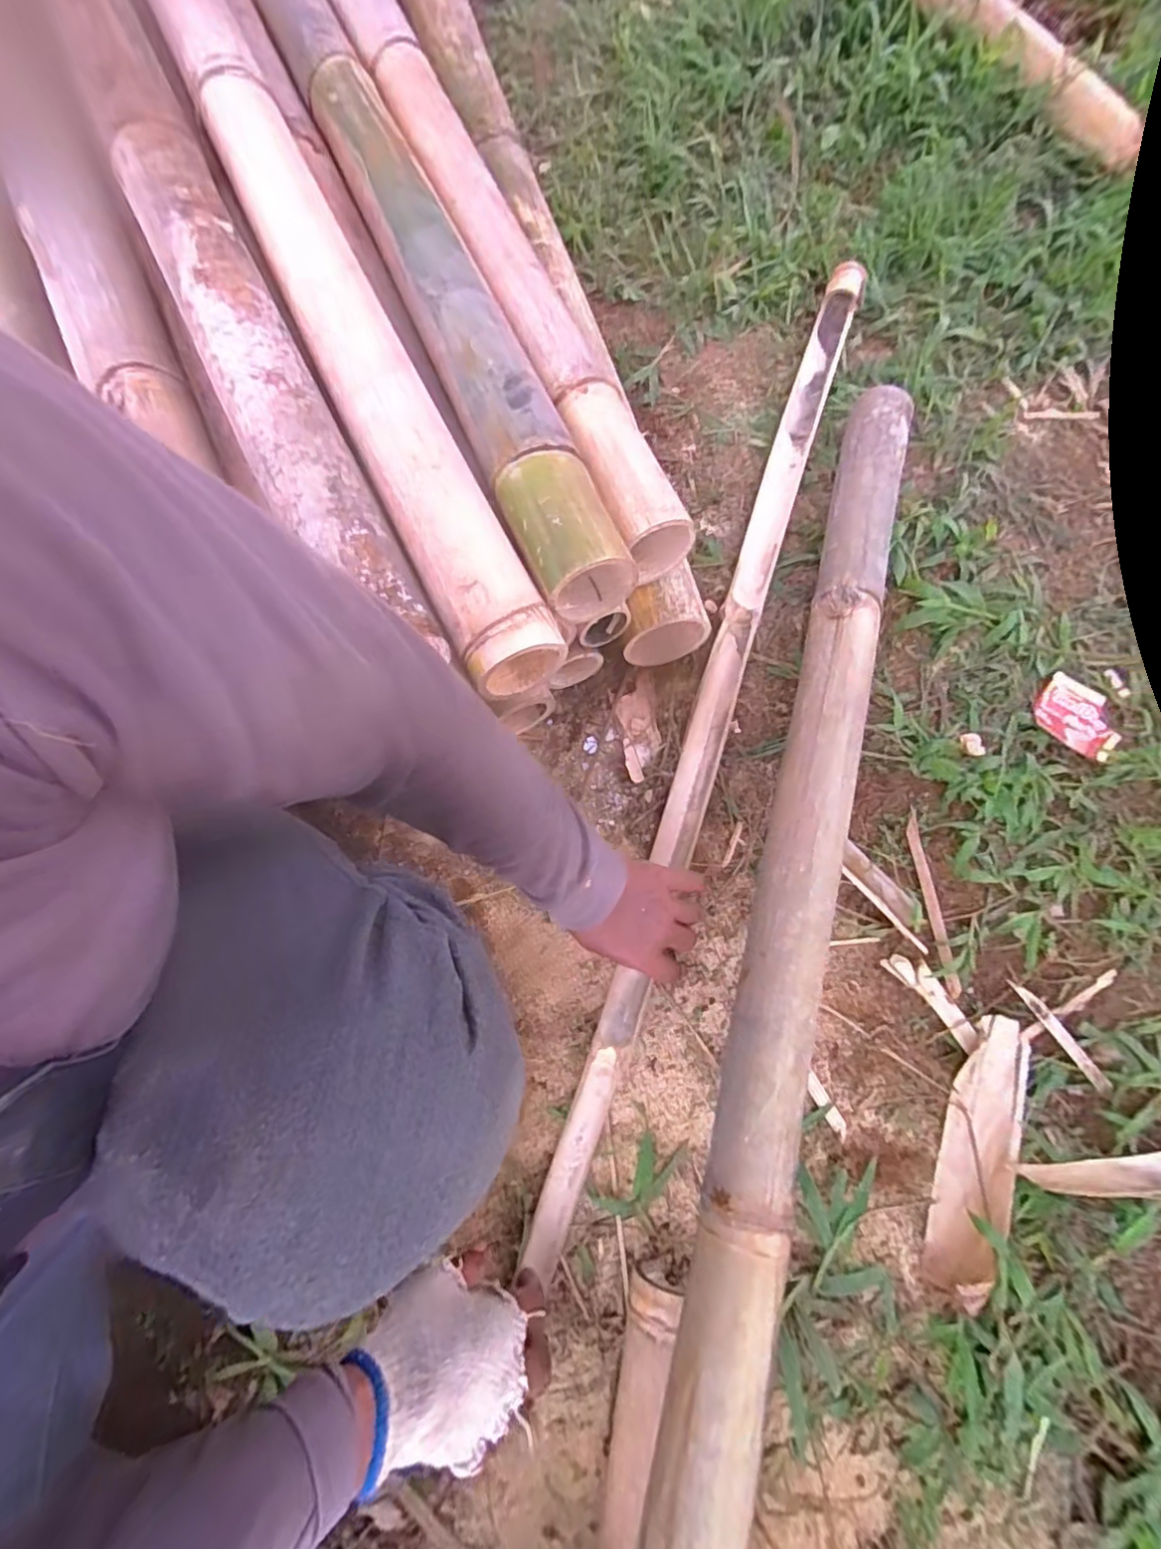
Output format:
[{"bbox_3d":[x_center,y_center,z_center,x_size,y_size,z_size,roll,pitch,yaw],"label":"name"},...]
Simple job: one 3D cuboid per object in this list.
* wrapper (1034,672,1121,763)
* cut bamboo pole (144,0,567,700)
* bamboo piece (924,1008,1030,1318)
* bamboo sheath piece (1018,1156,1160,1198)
[{"bbox_3d":[0.532,-0.062,0.641,0.085,0.005,0.072,38,77,7],"label":"wrapper"},{"bbox_3d":[-0.266,-0.512,0.559,0.075,0.071,1.004,-25,78,-8],"label":"cut bamboo pole"},{"bbox_3d":[0.351,0.325,0.521,0.053,0.034,0.229,27,76,5],"label":"bamboo piece"},{"bbox_3d":[0.474,0.343,0.516,0.196,0.038,0.034,-5,76,-4],"label":"bamboo sheath piece"}]

